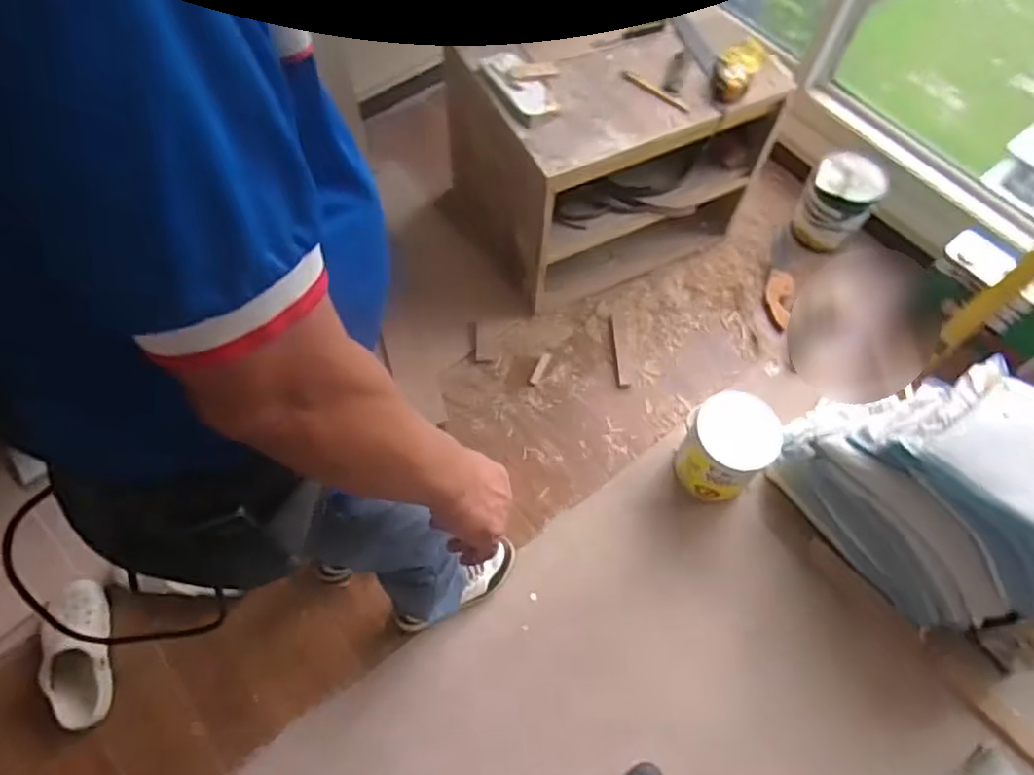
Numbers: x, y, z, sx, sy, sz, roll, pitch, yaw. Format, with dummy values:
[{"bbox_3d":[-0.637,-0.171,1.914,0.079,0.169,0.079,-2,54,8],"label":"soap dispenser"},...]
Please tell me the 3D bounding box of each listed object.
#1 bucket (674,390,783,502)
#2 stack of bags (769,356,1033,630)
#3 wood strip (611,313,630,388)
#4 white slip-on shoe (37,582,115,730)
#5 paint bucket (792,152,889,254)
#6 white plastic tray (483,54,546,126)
[{"bbox_3d":[0.435,0.127,1.394,0.173,0.230,0.155,-24,66,-14],"label":"bucket"},{"bbox_3d":[0.830,0.178,1.251,0.339,0.420,0.558,-34,69,-18],"label":"stack of bags"},{"bbox_3d":[0.254,-0.094,1.629,0.027,0.009,0.198,-2,63,-3],"label":"wood strip"},{"bbox_3d":[-0.817,0.497,1.247,0.099,0.083,0.249,-8,63,-6],"label":"white slip-on shoe"},{"bbox_3d":[0.823,-0.478,1.710,0.169,0.225,0.139,30,65,13],"label":"paint bucket"},{"bbox_3d":[0.005,-0.617,1.352,0.086,0.021,0.188,-25,66,-14],"label":"white plastic tray"}]

